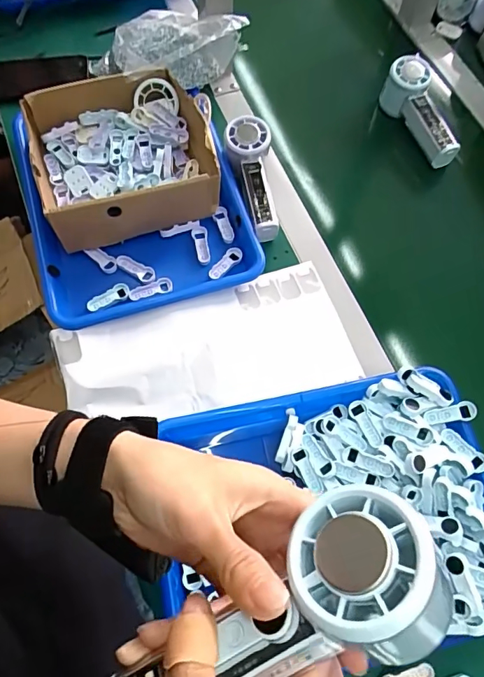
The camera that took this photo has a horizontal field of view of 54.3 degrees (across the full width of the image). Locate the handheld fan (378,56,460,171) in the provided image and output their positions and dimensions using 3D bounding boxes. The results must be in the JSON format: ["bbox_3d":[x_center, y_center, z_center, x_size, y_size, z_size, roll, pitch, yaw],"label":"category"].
[{"bbox_3d":[0.242,-0.311,0.649,0.055,0.064,0.148,-14,67,-7],"label":"handheld fan"}]

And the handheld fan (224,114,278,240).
[{"bbox_3d":[0.018,-0.198,0.595,0.056,0.050,0.157,-11,82,-6],"label":"handheld fan"}]

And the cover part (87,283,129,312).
[{"bbox_3d":[-0.155,-0.046,0.550,0.051,0.010,0.022,-35,72,-15],"label":"cover part"}]

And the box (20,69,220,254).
[{"bbox_3d":[-0.145,-0.224,0.583,0.204,0.076,0.205,-17,68,-9],"label":"box"}]

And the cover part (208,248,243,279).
[{"bbox_3d":[-0.019,-0.090,0.569,0.018,0.008,0.048,37,71,14],"label":"cover part"}]

